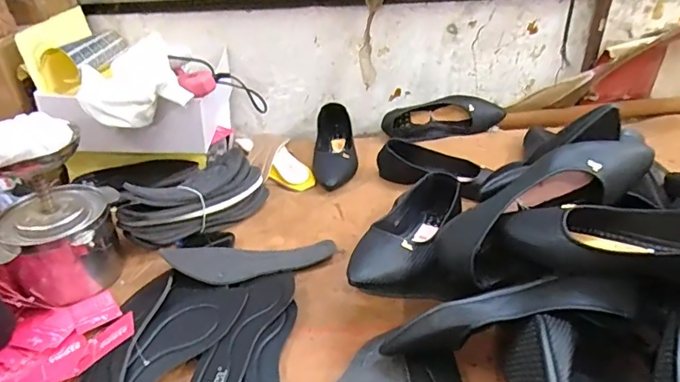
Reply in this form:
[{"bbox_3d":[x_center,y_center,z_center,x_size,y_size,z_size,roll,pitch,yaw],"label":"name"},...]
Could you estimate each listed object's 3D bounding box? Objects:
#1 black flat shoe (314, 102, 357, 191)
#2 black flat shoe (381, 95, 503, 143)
[{"bbox_3d":[-0.009,-0.095,0.989,0.084,0.065,0.244,-1,32,2],"label":"black flat shoe"},{"bbox_3d":[0.224,-0.156,1.065,0.259,0.075,0.054,-3,32,-1],"label":"black flat shoe"}]

